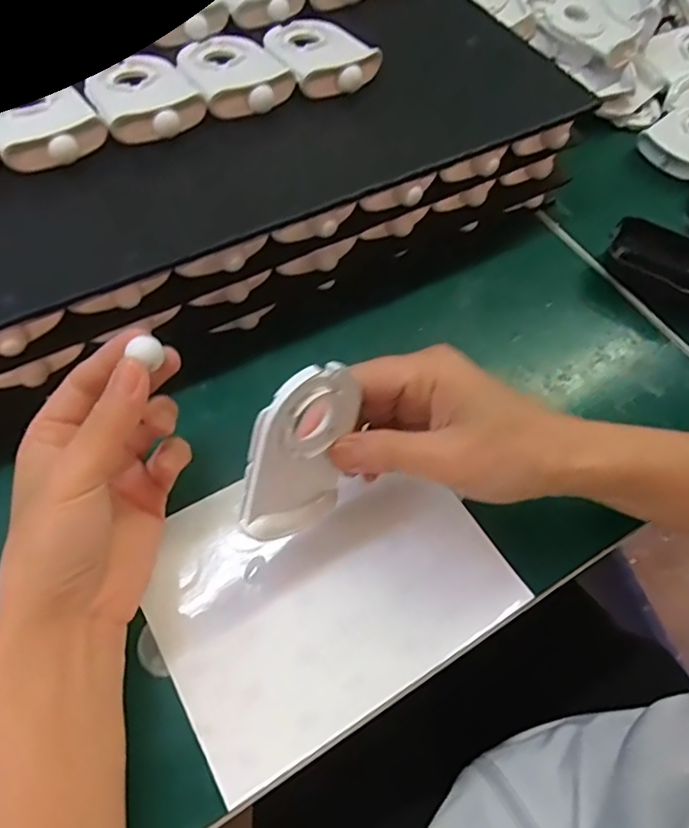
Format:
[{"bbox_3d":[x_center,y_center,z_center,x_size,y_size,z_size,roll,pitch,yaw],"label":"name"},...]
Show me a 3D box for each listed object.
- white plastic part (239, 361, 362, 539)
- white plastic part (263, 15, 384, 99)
[{"bbox_3d":[-0.019,0.017,0.258,0.056,0.081,0.012,-18,39,-37],"label":"white plastic part"},{"bbox_3d":[-0.017,-0.243,0.386,0.057,0.017,0.091,-29,66,-18],"label":"white plastic part"}]

